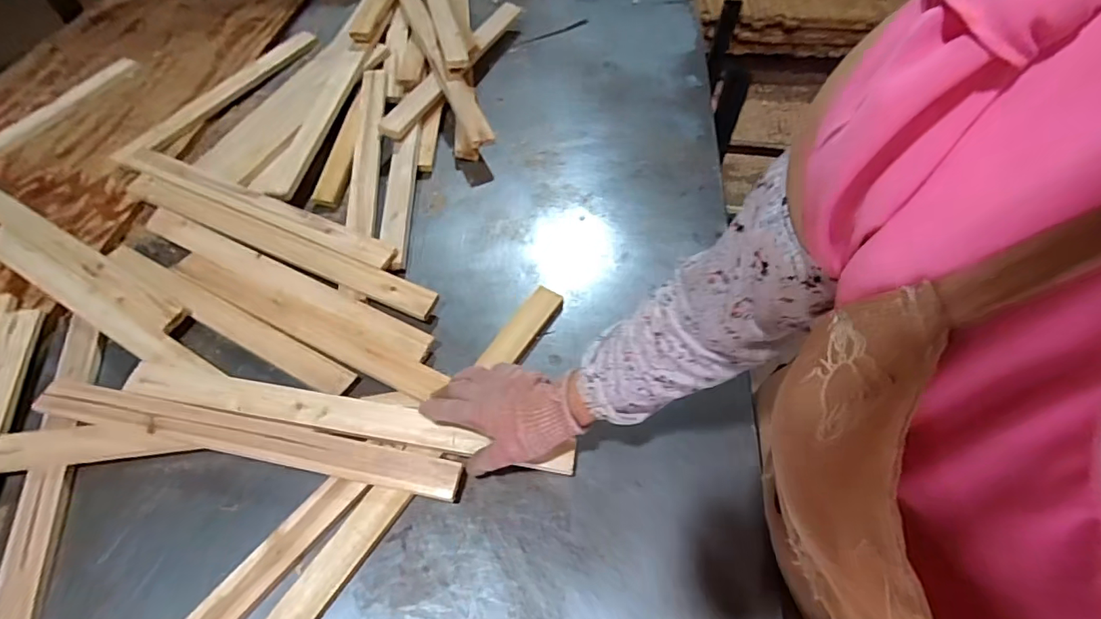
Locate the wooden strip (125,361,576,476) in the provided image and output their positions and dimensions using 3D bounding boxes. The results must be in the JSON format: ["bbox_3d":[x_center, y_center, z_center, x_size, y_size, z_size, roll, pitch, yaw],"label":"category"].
[{"bbox_3d":[-0.229,0.121,0.582,0.517,0.014,0.042,11,54,3],"label":"wooden strip"}]

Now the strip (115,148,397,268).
[{"bbox_3d":[-0.455,-0.164,0.780,0.504,0.023,0.047,21,55,13],"label":"strip"}]

